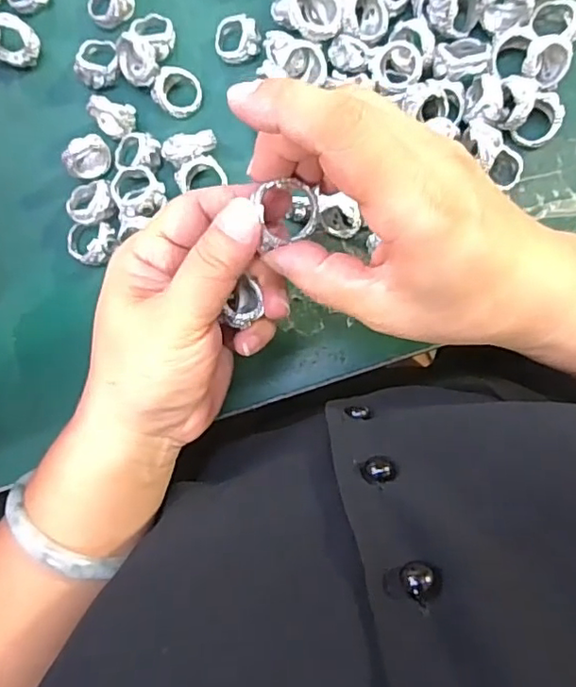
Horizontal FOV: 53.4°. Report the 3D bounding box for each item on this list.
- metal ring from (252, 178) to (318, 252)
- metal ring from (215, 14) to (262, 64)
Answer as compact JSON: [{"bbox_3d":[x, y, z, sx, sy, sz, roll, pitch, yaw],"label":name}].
[{"bbox_3d":[0.000,-0.052,0.229,0.025,0.010,0.023,0,86,6],"label":"metal ring"},{"bbox_3d":[-0.029,-0.175,0.328,0.026,0.016,0.027,0,86,6],"label":"metal ring"}]

